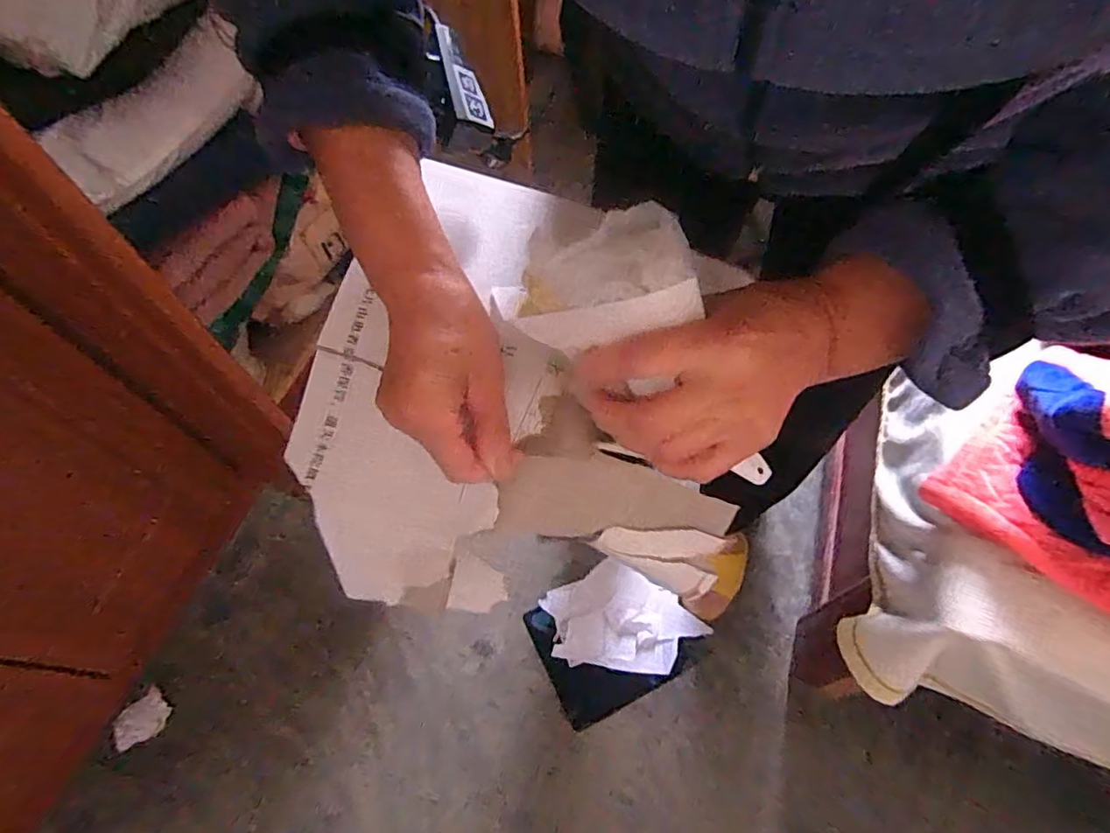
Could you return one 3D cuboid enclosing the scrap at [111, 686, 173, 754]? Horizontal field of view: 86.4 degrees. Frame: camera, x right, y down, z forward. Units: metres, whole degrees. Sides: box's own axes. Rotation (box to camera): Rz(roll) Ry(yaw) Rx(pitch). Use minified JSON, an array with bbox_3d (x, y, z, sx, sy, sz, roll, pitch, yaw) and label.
[{"bbox_3d":[-0.640,0.471,0.914,0.057,0.009,0.079,44,53,1],"label":"scrap"}]

